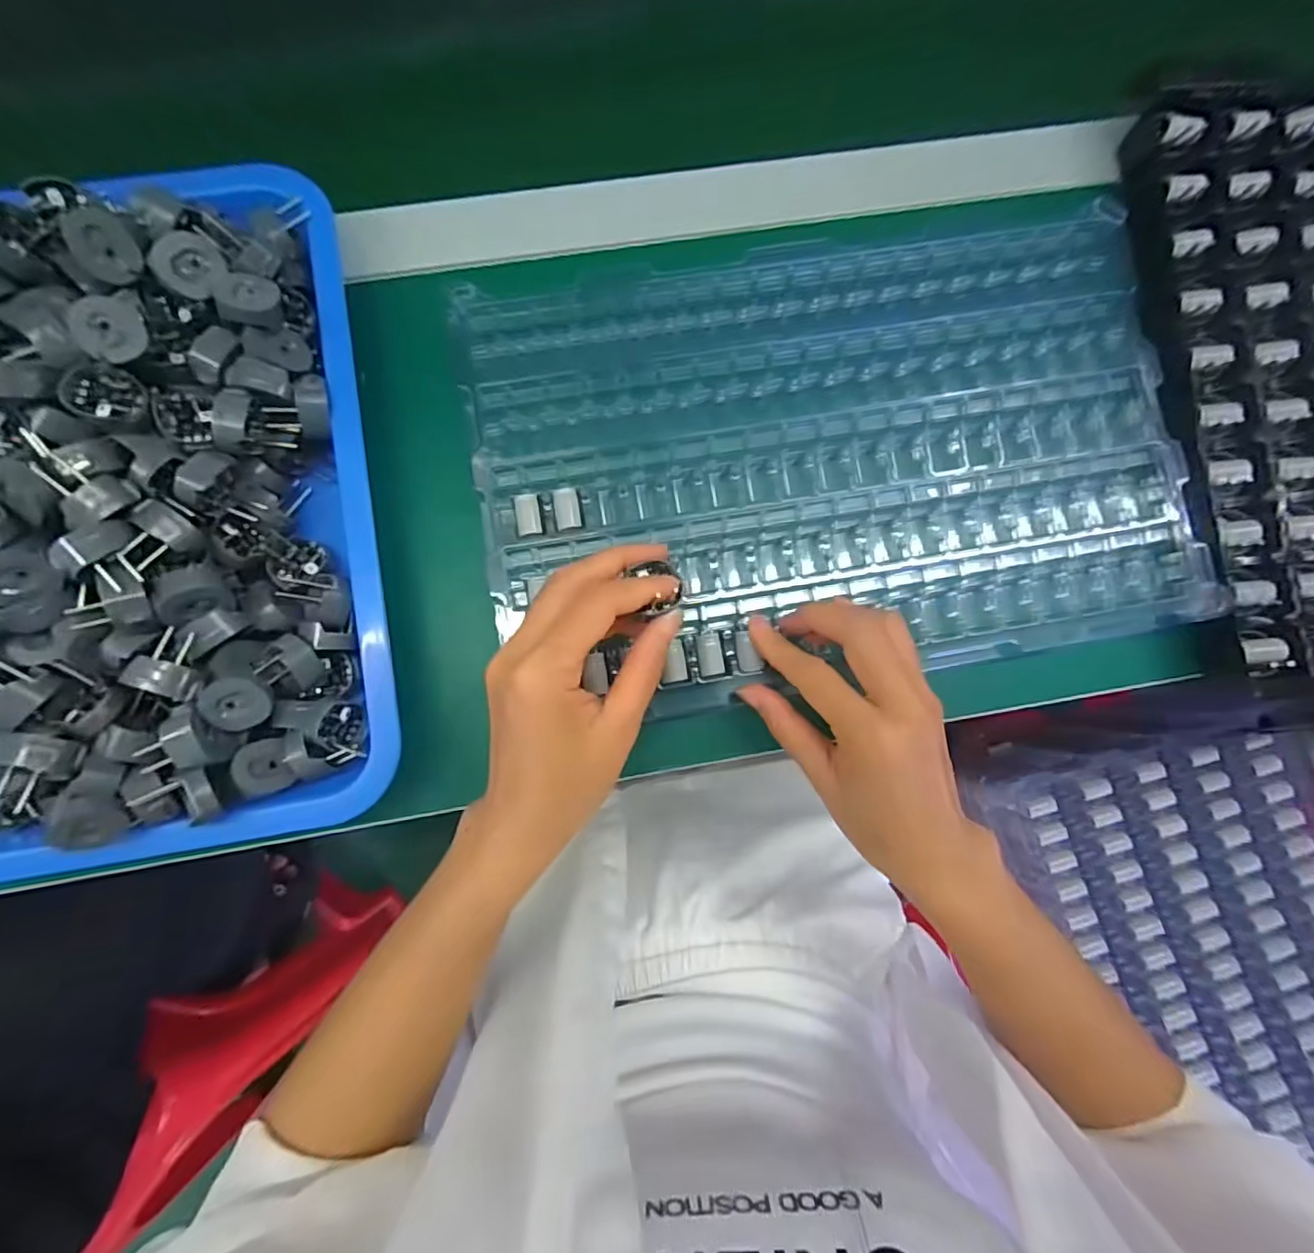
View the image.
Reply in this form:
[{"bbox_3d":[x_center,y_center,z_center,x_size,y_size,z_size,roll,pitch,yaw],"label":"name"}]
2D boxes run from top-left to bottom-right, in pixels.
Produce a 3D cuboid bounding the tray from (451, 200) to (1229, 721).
[{"bbox_3d":[0.091,-0.089,0.307,0.359,0.026,0.229,-9,84,0],"label":"tray"}]

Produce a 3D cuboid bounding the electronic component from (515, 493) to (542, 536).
[{"bbox_3d":[-0.066,-0.058,0.297,0.012,0.004,0.021,-8,84,-2],"label":"electronic component"}]

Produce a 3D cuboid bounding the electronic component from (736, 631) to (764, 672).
[{"bbox_3d":[0.047,0.013,0.294,0.012,0.006,0.021,-3,84,1],"label":"electronic component"}]

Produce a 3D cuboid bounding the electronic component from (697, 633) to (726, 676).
[{"bbox_3d":[0.027,0.014,0.295,0.013,0.004,0.021,-7,83,-2],"label":"electronic component"}]

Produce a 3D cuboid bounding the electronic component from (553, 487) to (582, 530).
[{"bbox_3d":[-0.046,-0.061,0.299,0.013,0.004,0.021,-10,84,-2],"label":"electronic component"}]

